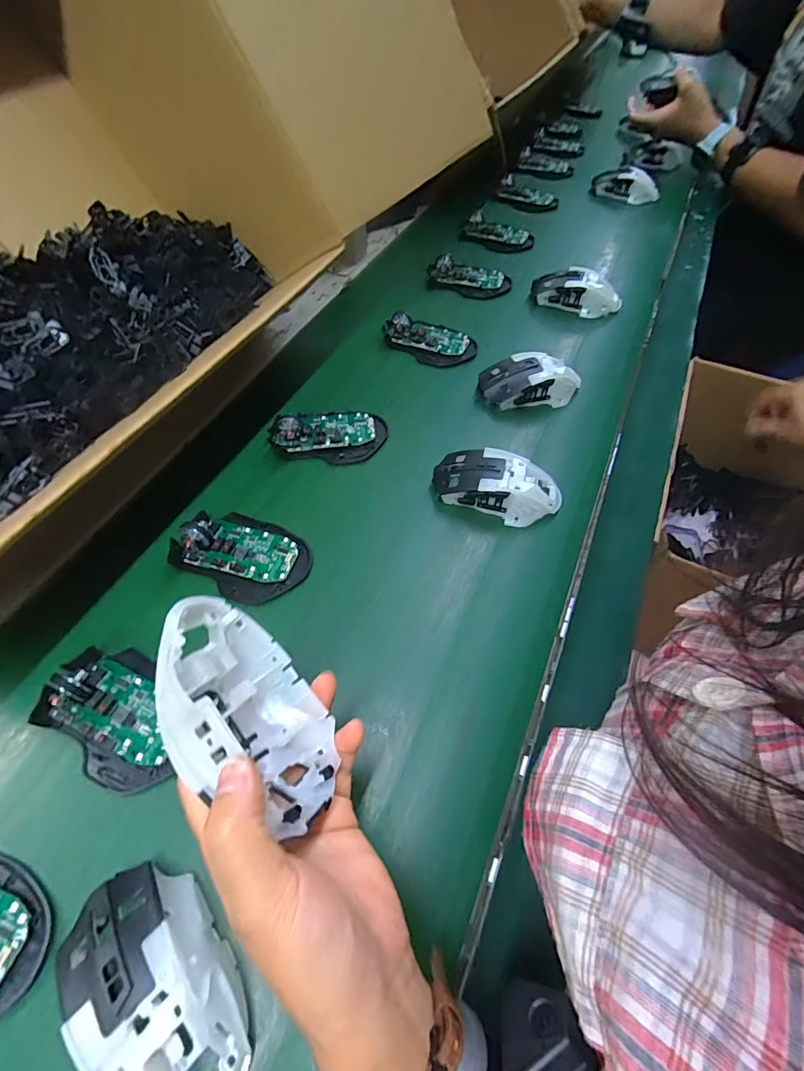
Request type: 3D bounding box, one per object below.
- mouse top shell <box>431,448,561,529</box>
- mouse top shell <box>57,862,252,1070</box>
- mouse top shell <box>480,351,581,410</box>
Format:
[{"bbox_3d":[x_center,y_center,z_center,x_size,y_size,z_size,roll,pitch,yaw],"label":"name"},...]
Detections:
[{"bbox_3d":[0.087,-0.044,0.417,0.112,0.041,0.054,14,56,8],"label":"mouse top shell"},{"bbox_3d":[-0.122,0.226,0.230,0.114,0.034,0.065,38,63,22],"label":"mouse top shell"},{"bbox_3d":[0.141,-0.171,0.498,0.107,0.036,0.052,-8,56,-7],"label":"mouse top shell"}]

